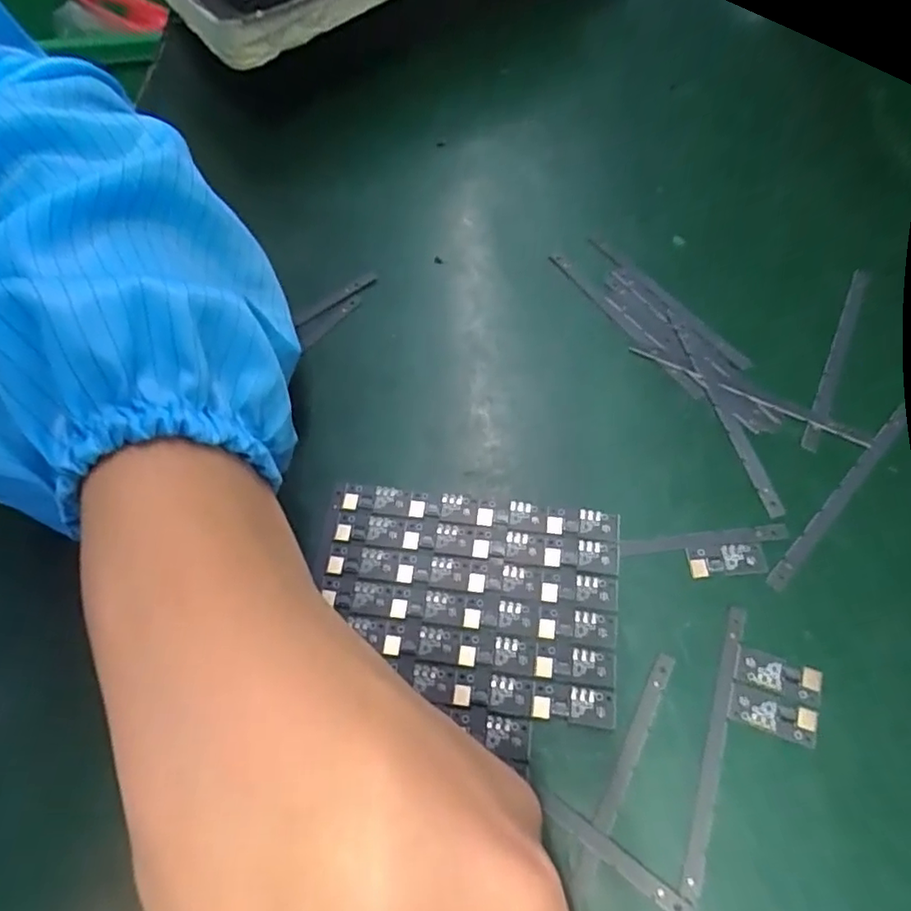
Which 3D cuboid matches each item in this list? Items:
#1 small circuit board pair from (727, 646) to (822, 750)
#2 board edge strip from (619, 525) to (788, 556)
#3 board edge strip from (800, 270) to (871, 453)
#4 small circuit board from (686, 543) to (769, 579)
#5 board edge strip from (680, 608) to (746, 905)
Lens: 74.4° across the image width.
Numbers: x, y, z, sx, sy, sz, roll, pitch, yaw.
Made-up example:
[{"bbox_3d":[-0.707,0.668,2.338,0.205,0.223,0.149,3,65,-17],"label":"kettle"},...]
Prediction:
[{"bbox_3d":[0.101,0.075,0.188,0.025,0.004,0.023,17,66,11],"label":"small circuit board pair"},{"bbox_3d":[0.088,0.030,0.211,0.059,0.004,0.006,-6,64,1],"label":"board edge strip"},{"bbox_3d":[0.155,-0.040,0.244,0.007,0.006,0.091,23,66,14],"label":"board edge strip"},{"bbox_3d":[0.095,0.036,0.208,0.026,0.004,0.011,-5,64,1],"label":"small circuit board"},{"bbox_3d":[0.078,0.092,0.182,0.006,0.004,0.095,17,66,11],"label":"board edge strip"}]

